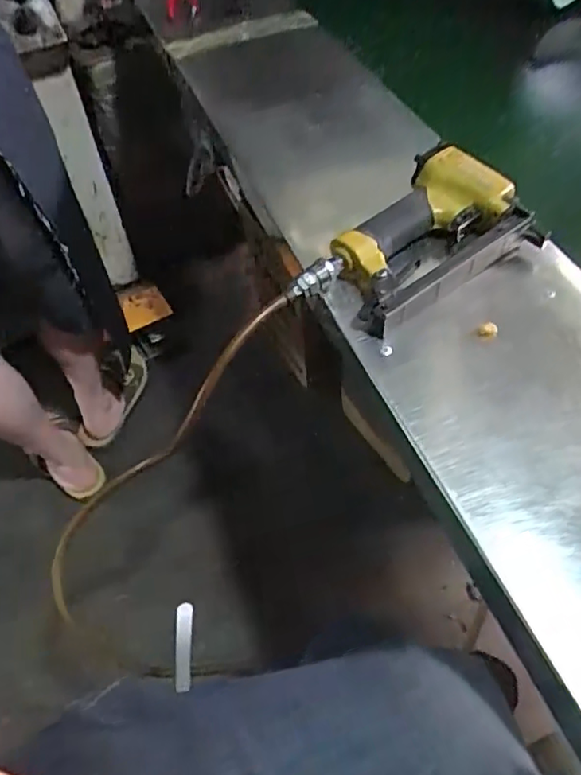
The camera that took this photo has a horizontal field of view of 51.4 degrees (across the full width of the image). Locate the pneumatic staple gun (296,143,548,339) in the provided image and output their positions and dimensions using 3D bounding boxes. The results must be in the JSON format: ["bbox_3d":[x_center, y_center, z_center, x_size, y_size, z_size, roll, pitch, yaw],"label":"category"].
[{"bbox_3d":[0.121,-0.124,0.537,0.135,0.042,0.224,35,63,26],"label":"pneumatic staple gun"}]

